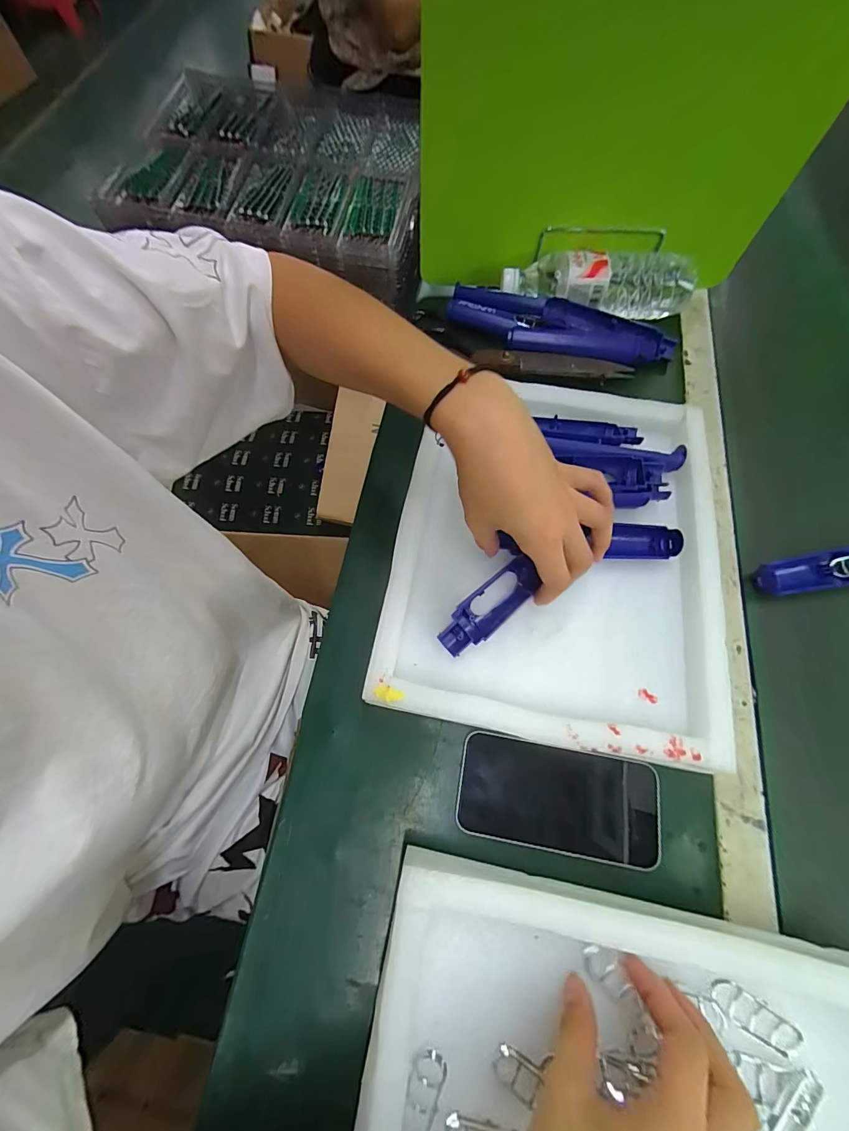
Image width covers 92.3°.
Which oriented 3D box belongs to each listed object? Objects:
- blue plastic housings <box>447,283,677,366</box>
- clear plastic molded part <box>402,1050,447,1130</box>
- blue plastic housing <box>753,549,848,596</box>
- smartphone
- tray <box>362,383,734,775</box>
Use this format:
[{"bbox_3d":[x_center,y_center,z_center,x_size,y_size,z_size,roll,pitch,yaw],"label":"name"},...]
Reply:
[{"bbox_3d":[0.161,-0.286,0.489,0.271,0.031,0.068,16,69,5],"label":"blue plastic housings"},{"bbox_3d":[-0.001,0.330,0.248,0.022,0.009,0.052,12,69,4],"label":"clear plastic molded part"},{"bbox_3d":[0.410,0.002,0.399,0.162,0.017,0.034,-9,69,-4],"label":"blue plastic housing"},{"bbox_3d":[0.109,0.187,0.329,0.159,0.012,0.076,10,69,3],"label":"smartphone"},{"bbox_3d":[0.127,-0.022,0.383,0.291,0.044,0.344,11,71,2],"label":"tray"}]

